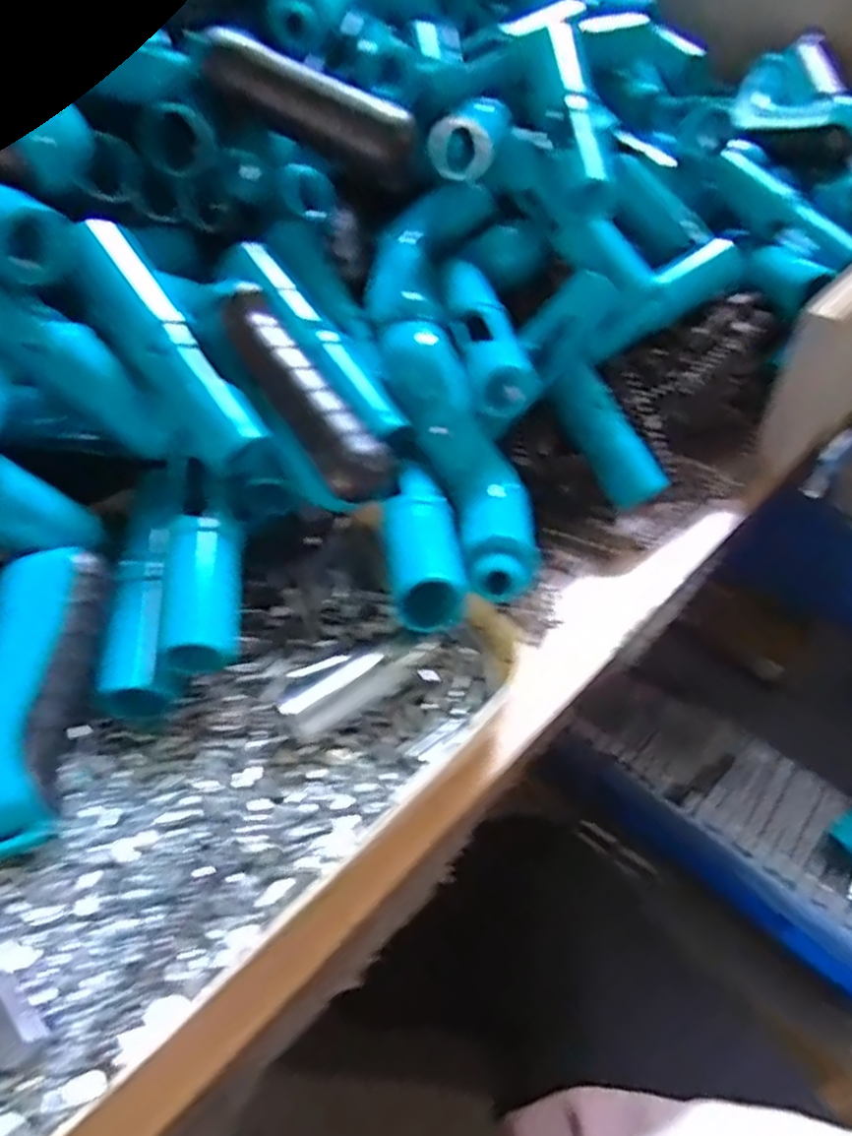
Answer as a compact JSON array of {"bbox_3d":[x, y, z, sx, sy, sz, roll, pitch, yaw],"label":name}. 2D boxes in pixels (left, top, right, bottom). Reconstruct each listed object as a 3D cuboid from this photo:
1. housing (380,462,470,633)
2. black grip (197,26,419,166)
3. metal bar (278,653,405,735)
[{"bbox_3d":[-0.002,-0.011,0.317,0.032,0.026,0.083,-7,47,-4],"label":"housing"},{"bbox_3d":[-0.057,-0.226,0.347,0.103,0.023,0.018,23,48,-8],"label":"black grip"},{"bbox_3d":[-0.035,0.051,0.295,0.046,0.015,0.014,-34,54,-26],"label":"metal bar"}]

